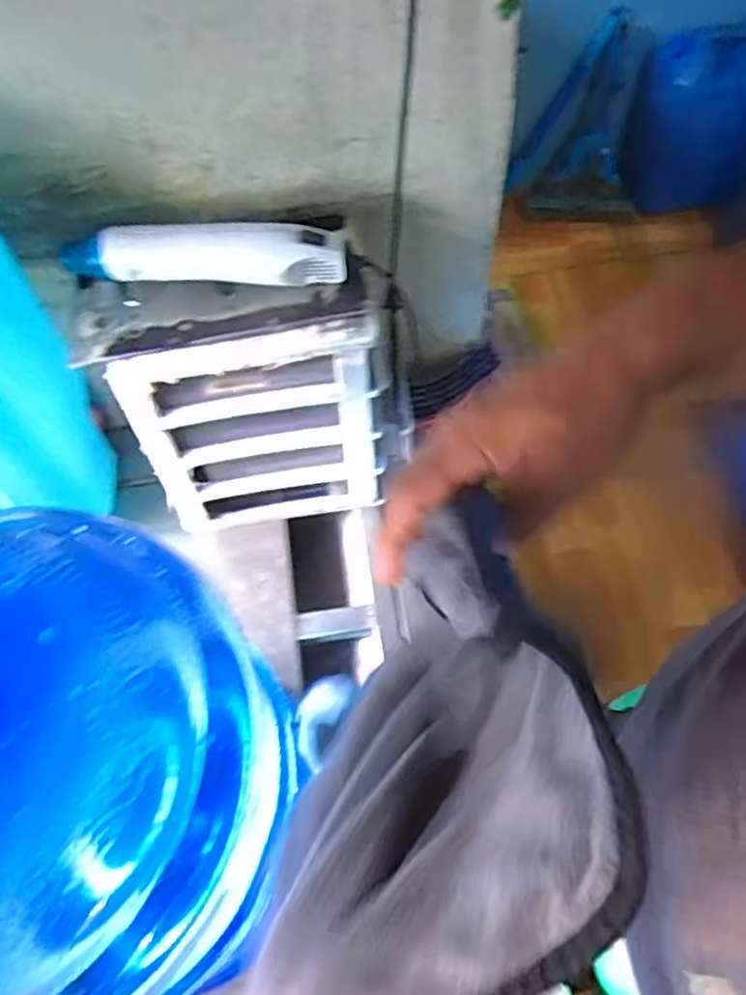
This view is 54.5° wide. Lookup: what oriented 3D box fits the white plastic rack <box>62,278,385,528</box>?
[{"bbox_3d":[-0.104,-0.065,0.686,0.225,0.260,0.063,-10,61,-3],"label":"white plastic rack"}]

